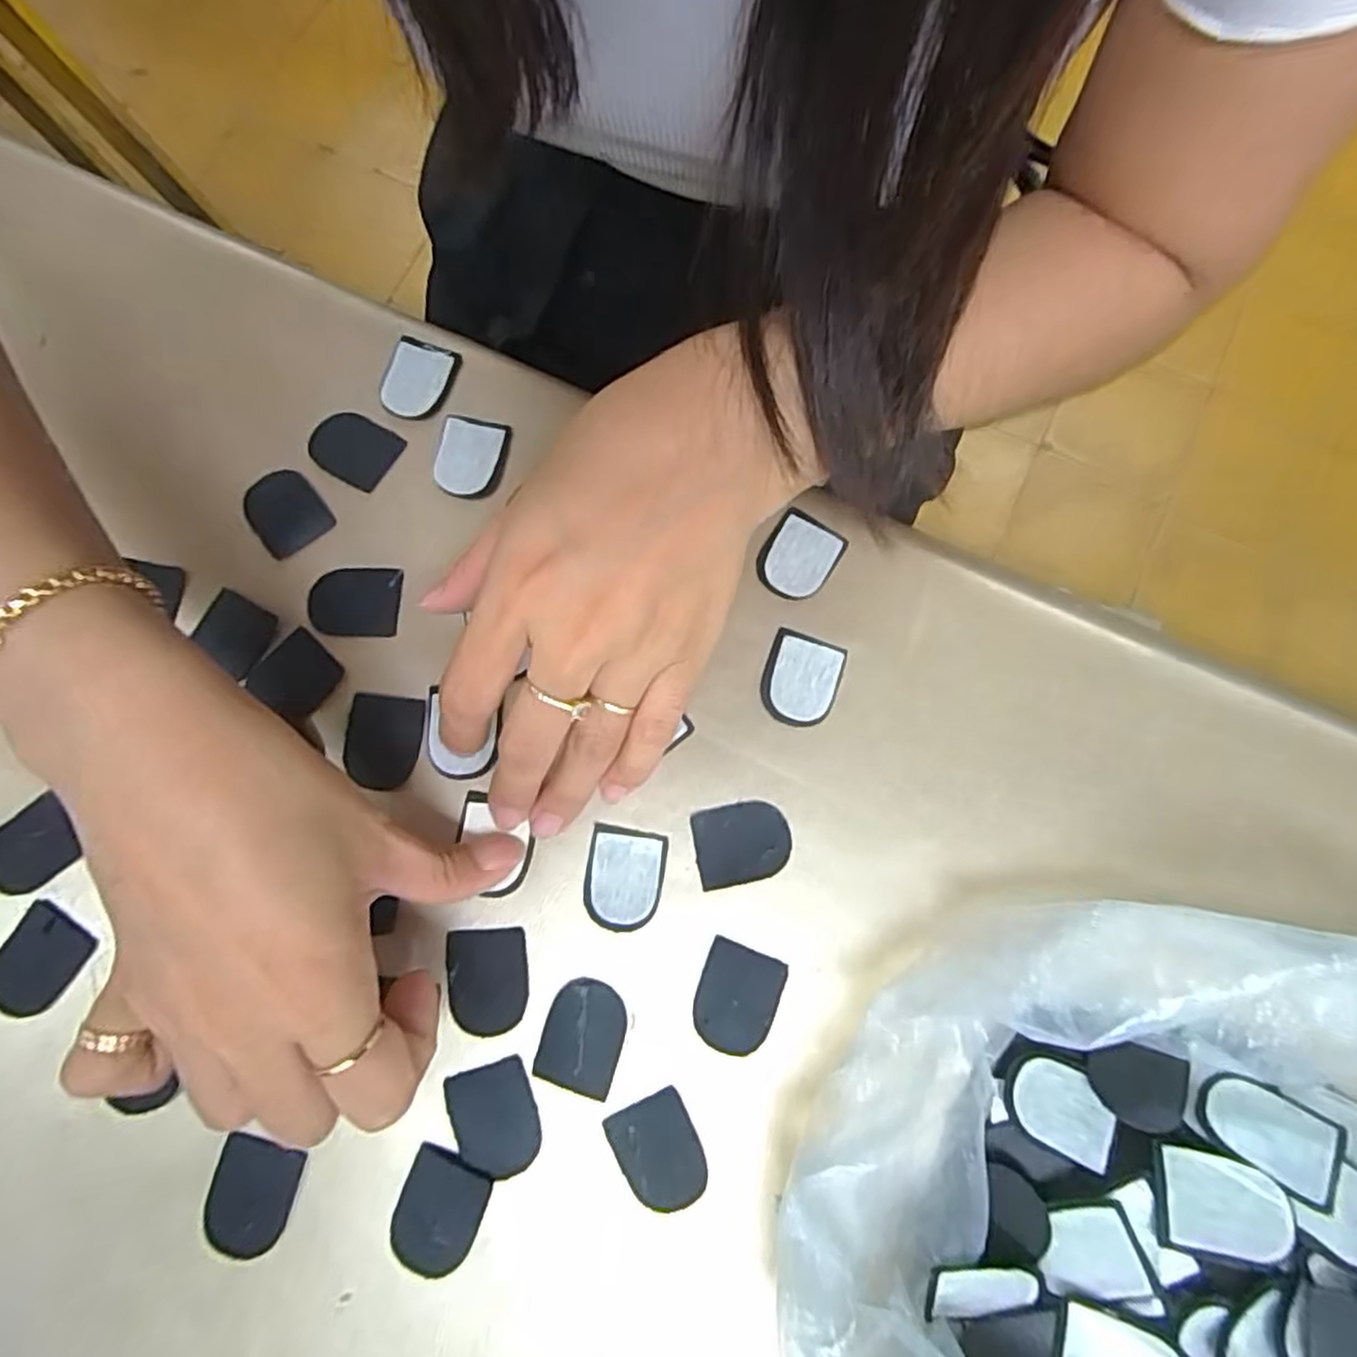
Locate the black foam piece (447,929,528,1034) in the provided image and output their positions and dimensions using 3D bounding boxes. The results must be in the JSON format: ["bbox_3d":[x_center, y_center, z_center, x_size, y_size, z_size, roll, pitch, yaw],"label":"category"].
[{"bbox_3d":[-0.066,0.104,0.250,0.027,0.004,0.034,-7,78,-1],"label":"black foam piece"}]

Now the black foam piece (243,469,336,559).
[{"bbox_3d":[-0.154,-0.066,0.284,0.027,0.004,0.034,-39,80,-8],"label":"black foam piece"}]

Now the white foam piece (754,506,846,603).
[{"bbox_3d":[0.046,-0.047,0.281,0.028,0.004,0.033,34,80,7],"label":"white foam piece"}]

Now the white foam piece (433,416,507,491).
[{"bbox_3d":[-0.085,-0.088,0.291,0.023,0.005,0.030,11,78,2],"label":"white foam piece"}]

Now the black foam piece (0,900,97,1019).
[{"bbox_3d":[-0.222,0.098,0.250,0.027,0.004,0.034,32,79,7],"label":"black foam piece"}]

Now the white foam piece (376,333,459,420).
[{"bbox_3d":[-0.107,-0.122,0.297,0.027,0.004,0.033,19,78,4],"label":"white foam piece"}]

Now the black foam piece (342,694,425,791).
[{"bbox_3d":[-0.109,0.023,0.266,0.027,0.004,0.034,5,78,1],"label":"black foam piece"}]

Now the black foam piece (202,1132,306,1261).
[{"bbox_3d":[-0.139,0.170,0.236,0.027,0.004,0.032,12,78,3],"label":"black foam piece"}]

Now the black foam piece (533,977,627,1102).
[{"bbox_3d":[-0.032,0.121,0.247,0.027,0.004,0.034,17,78,4],"label":"black foam piece"}]

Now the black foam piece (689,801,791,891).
[{"bbox_3d":[0.023,0.058,0.260,0.033,0.004,0.027,-12,78,-3],"label":"black foam piece"}]

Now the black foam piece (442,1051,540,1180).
[{"bbox_3d":[-0.061,0.146,0.240,0.026,0.004,0.034,-15,78,-3],"label":"black foam piece"}]

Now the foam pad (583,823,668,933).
[{"bbox_3d":[-0.019,0.071,0.258,0.027,0.004,0.034,8,78,2],"label":"foam pad"}]

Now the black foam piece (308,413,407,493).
[{"bbox_3d":[-0.130,-0.092,0.290,0.032,0.004,0.027,29,79,6],"label":"black foam piece"}]

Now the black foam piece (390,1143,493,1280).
[{"bbox_3d":[-0.078,0.173,0.235,0.026,0.004,0.036,18,78,4],"label":"black foam piece"}]

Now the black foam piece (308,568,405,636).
[{"bbox_3d":[-0.124,-0.030,0.277,0.033,0.004,0.027,1,78,0],"label":"black foam piece"}]

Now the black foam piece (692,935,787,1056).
[{"bbox_3d":[0.020,0.110,0.249,0.027,0.004,0.034,20,78,4],"label":"black foam piece"}]

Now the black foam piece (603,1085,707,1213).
[{"bbox_3d":[-0.006,0.156,0.238,0.025,0.004,0.033,-28,79,-6],"label":"black foam piece"}]

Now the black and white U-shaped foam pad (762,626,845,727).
[{"bbox_3d":[0.046,0.000,0.272,0.028,0.004,0.033,17,78,4],"label":"black and white U-shaped foam pad"}]

